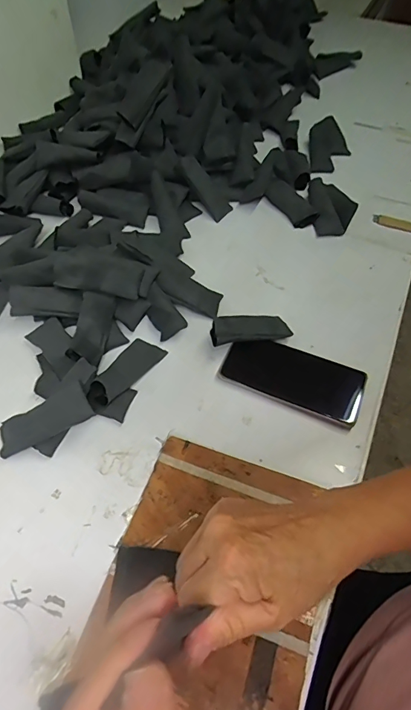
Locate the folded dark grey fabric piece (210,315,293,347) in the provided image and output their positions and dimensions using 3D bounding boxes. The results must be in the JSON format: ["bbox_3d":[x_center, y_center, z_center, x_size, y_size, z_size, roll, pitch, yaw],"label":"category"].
[{"bbox_3d":[0.055,-0.032,0.513,0.103,0.014,0.038,-6,54,-25],"label":"folded dark grey fabric piece"}]

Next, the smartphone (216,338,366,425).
[{"bbox_3d":[0.102,0.024,0.494,0.157,0.012,0.077,19,58,12],"label":"smartphone"}]

